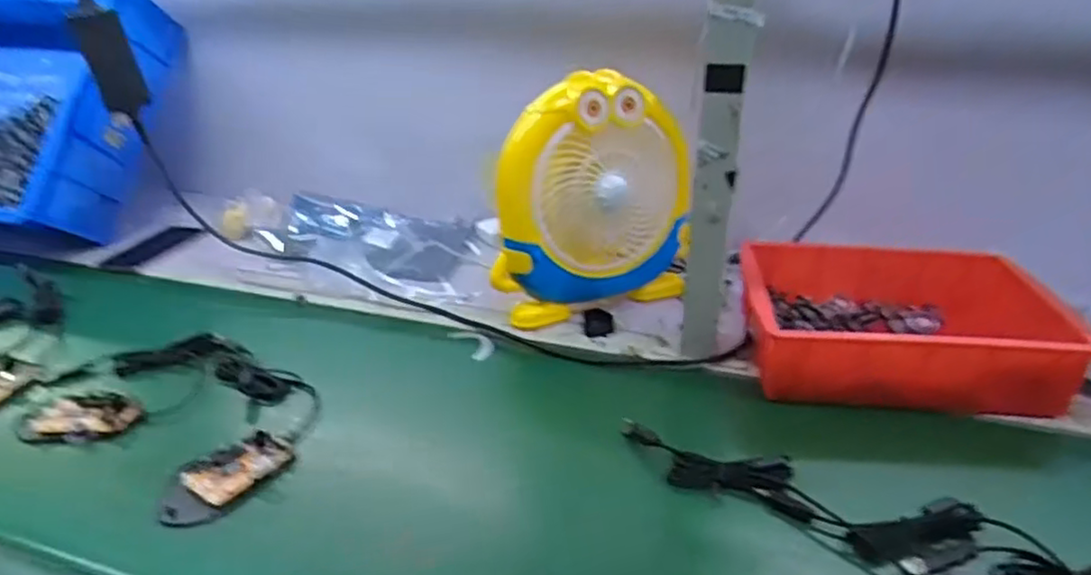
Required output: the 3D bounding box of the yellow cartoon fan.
[{"bbox_3d":[0.056,-0.098,0.783,0.237,0.257,0.086,-17,33,-29],"label":"yellow cartoon fan"}]

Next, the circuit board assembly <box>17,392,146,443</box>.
[{"bbox_3d":[-0.431,0.120,0.631,0.100,0.017,0.059,1,29,1],"label":"circuit board assembly"}]

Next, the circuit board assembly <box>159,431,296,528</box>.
[{"bbox_3d":[-0.262,0.157,0.563,0.049,0.022,0.101,21,35,32],"label":"circuit board assembly"}]

